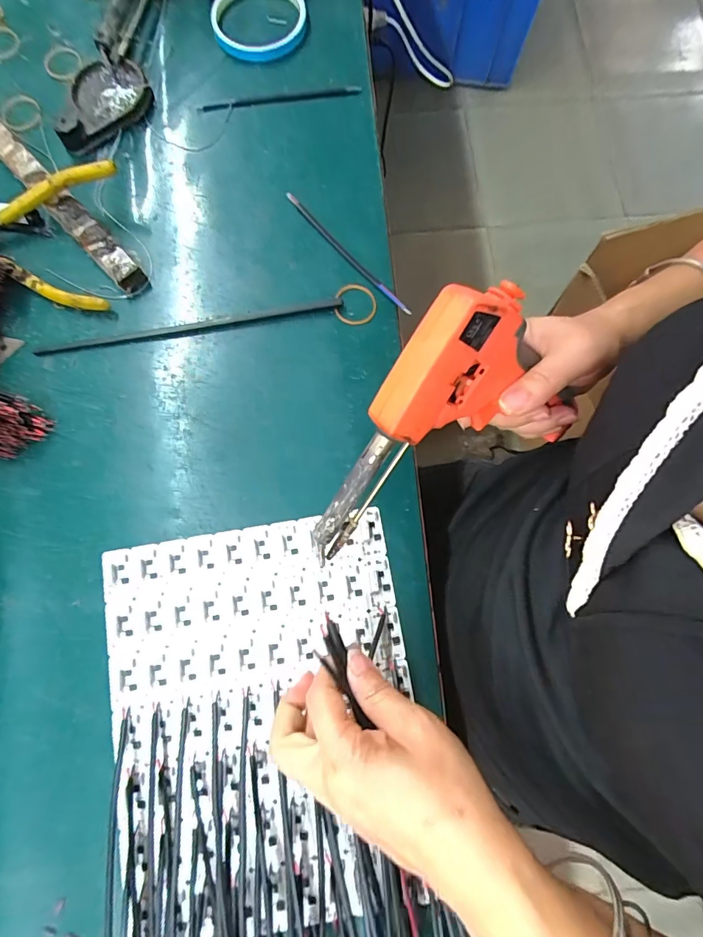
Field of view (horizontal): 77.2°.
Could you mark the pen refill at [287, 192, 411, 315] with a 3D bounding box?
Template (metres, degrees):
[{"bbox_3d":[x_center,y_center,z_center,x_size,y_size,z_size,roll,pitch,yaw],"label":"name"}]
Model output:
[{"bbox_3d":[-0.004,-0.172,0.351,0.009,0.004,0.140,-43,81,-8],"label":"pen refill"}]

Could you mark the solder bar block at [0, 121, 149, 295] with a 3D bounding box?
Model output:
[{"bbox_3d":[-0.246,-0.225,0.353,0.022,0.029,0.223,-43,81,-8],"label":"solder bar block"}]

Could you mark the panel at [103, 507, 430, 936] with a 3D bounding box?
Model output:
[{"bbox_3d":[-0.058,0.159,0.290,0.193,0.007,0.239,-9,78,-2],"label":"panel"}]

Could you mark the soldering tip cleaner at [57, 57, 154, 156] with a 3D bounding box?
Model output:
[{"bbox_3d":[-0.214,-0.310,0.369,0.085,0.022,0.061,-35,80,-7],"label":"soldering tip cleaner"}]

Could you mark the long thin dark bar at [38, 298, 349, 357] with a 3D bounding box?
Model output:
[{"bbox_3d":[-0.123,-0.109,0.339,0.230,0.004,0.008,-10,80,-2],"label":"long thin dark bar"}]

